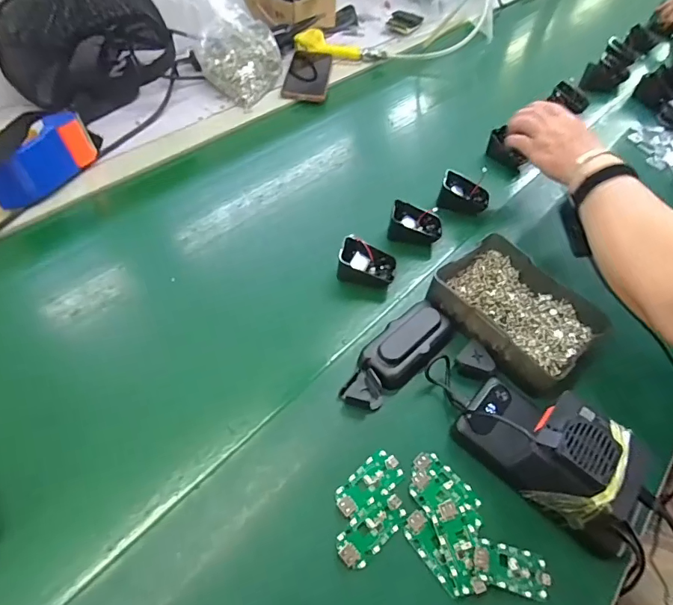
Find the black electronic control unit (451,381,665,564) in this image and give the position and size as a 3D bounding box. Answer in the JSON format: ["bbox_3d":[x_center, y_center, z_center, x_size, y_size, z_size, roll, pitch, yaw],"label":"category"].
[{"bbox_3d":[0.184,0.124,0.359,0.152,0.078,0.074,39,58,23],"label":"black electronic control unit"}]

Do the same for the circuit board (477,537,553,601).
[{"bbox_3d":[0.137,0.206,0.339,0.059,0.007,0.032,13,52,5],"label":"circuit board"}]

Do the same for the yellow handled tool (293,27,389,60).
[{"bbox_3d":[0.008,-0.501,0.853,0.175,0.030,0.044,10,52,3],"label":"yellow handled tool"}]

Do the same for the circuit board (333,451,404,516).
[{"bbox_3d":[0.028,0.153,0.368,0.063,0.004,0.031,-35,62,-28],"label":"circuit board"}]

